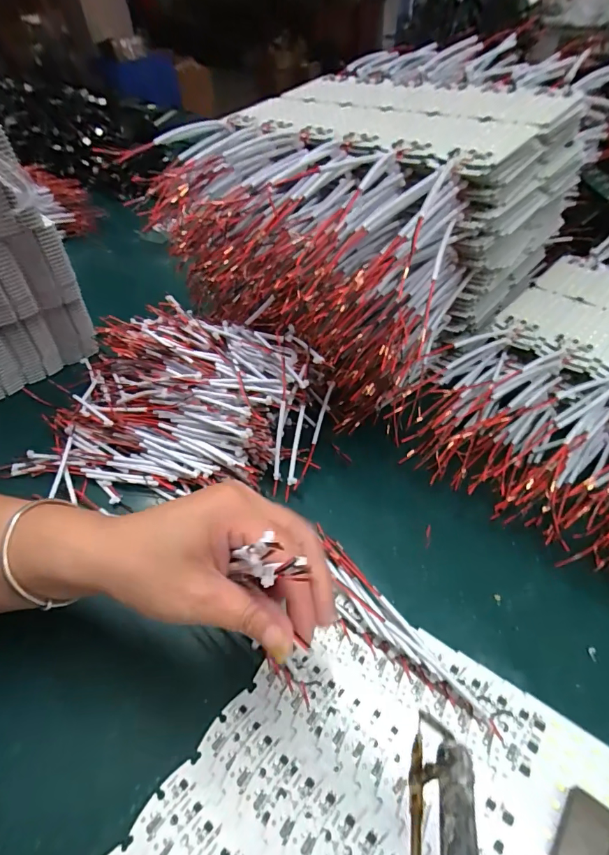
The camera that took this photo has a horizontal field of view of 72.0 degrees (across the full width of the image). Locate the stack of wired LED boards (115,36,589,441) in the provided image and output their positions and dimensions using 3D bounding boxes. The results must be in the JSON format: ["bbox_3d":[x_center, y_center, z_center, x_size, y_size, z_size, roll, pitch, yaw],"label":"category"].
[{"bbox_3d":[0.079,-0.220,0.474,0.388,0.245,0.304,-37,56,-25],"label":"stack of wired LED boards"}]

